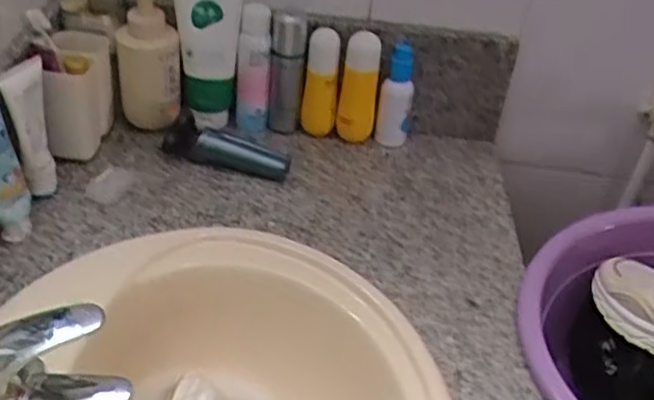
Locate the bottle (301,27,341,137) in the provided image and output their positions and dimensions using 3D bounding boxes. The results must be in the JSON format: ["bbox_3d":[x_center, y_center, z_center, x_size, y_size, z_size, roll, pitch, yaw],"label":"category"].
[{"bbox_3d":[-0.008,-0.150,0.960,0.042,0.142,0.035,3,38,-5],"label":"bottle"}]

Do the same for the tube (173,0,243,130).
[{"bbox_3d":[-0.151,-0.182,0.938,0.081,0.184,0.051,-3,39,-12],"label":"tube"}]

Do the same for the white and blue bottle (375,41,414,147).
[{"bbox_3d":[0.094,-0.139,0.983,0.044,0.131,0.043,12,38,7],"label":"white and blue bottle"}]

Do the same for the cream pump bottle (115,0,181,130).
[{"bbox_3d":[-0.228,-0.191,0.945,0.077,0.204,0.060,1,29,-6],"label":"cream pump bottle"}]

